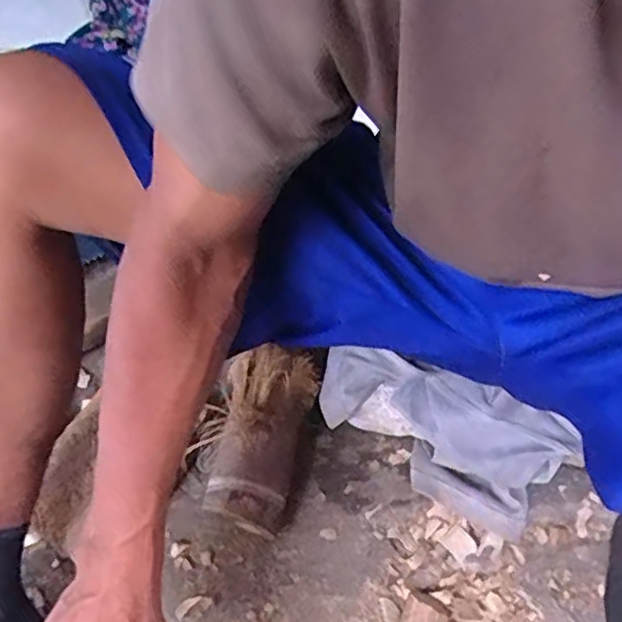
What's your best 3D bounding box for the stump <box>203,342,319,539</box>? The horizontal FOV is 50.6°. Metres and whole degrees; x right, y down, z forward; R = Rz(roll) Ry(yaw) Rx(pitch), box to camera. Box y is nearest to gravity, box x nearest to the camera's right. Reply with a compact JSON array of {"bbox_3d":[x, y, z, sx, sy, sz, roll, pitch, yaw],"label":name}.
[{"bbox_3d":[-0.049,0.117,0.615,0.079,0.061,0.165,9,71,11],"label":"stump"}]

